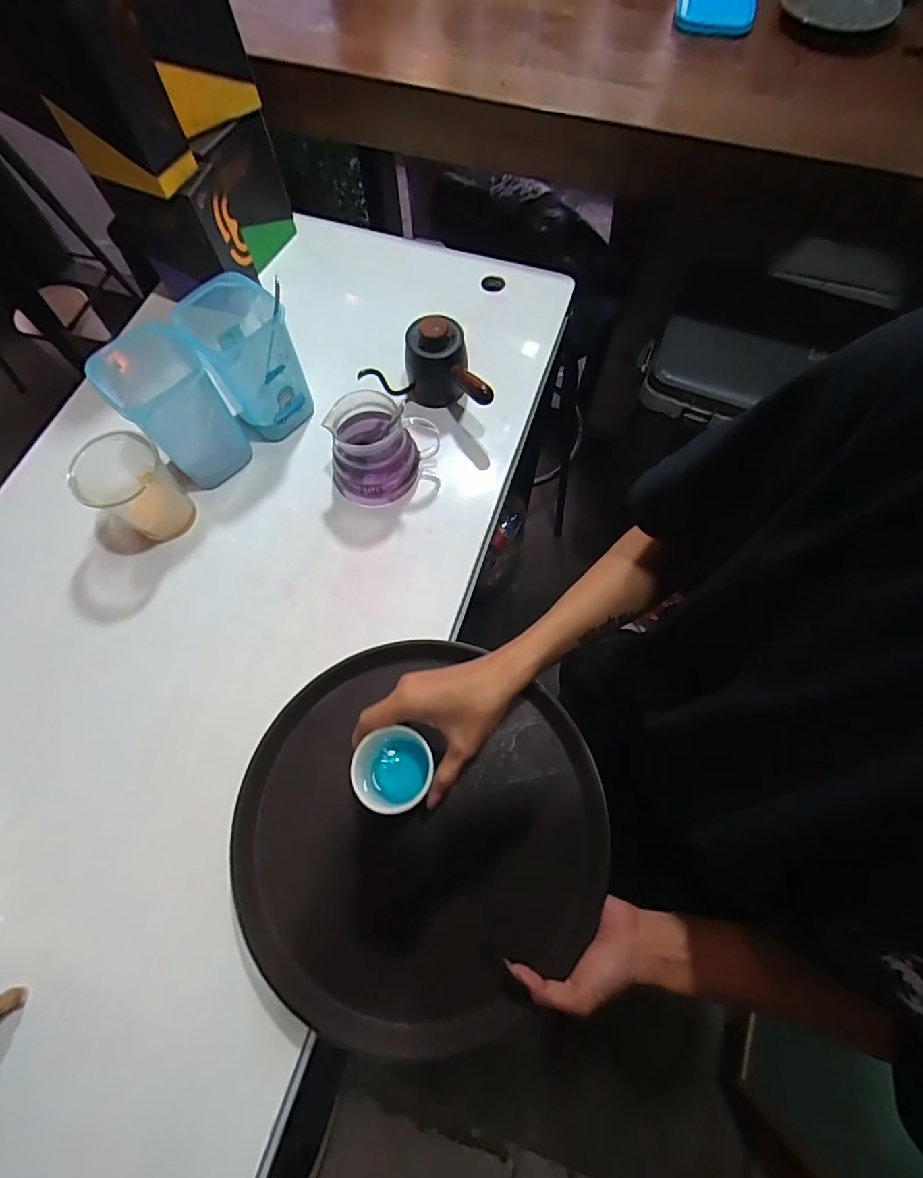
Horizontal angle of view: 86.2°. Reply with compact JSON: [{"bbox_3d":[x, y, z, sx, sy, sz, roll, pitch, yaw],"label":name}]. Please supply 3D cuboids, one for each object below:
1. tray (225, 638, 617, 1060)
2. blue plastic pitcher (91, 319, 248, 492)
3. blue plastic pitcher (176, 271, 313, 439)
[{"bbox_3d":[-0.037,0.221,0.470,0.331,0.046,0.321,0,69,1],"label":"tray"},{"bbox_3d":[-0.318,-0.197,0.568,0.085,0.147,0.100,37,74,14],"label":"blue plastic pitcher"},{"bbox_3d":[-0.245,-0.265,0.590,0.098,0.152,0.097,-37,73,-12],"label":"blue plastic pitcher"}]

